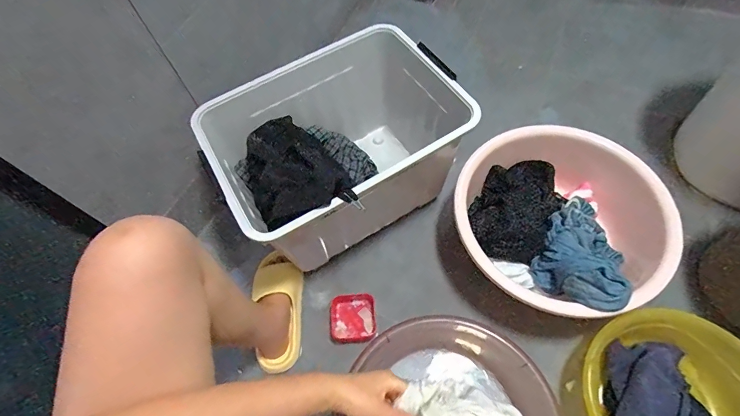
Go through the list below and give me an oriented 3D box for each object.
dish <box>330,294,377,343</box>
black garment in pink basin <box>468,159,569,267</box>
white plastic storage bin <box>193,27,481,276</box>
[{"bbox_3d":[-0.036,0.229,0.792,0.095,0.028,0.093,-3,61,2],"label":"dish"},{"bbox_3d":[0.302,-0.004,0.792,0.160,0.066,0.237,27,66,17],"label":"black garment in pink basin"},{"bbox_3d":[-0.055,-0.103,0.810,0.474,0.293,0.338,-31,64,-13],"label":"white plastic storage bin"}]

